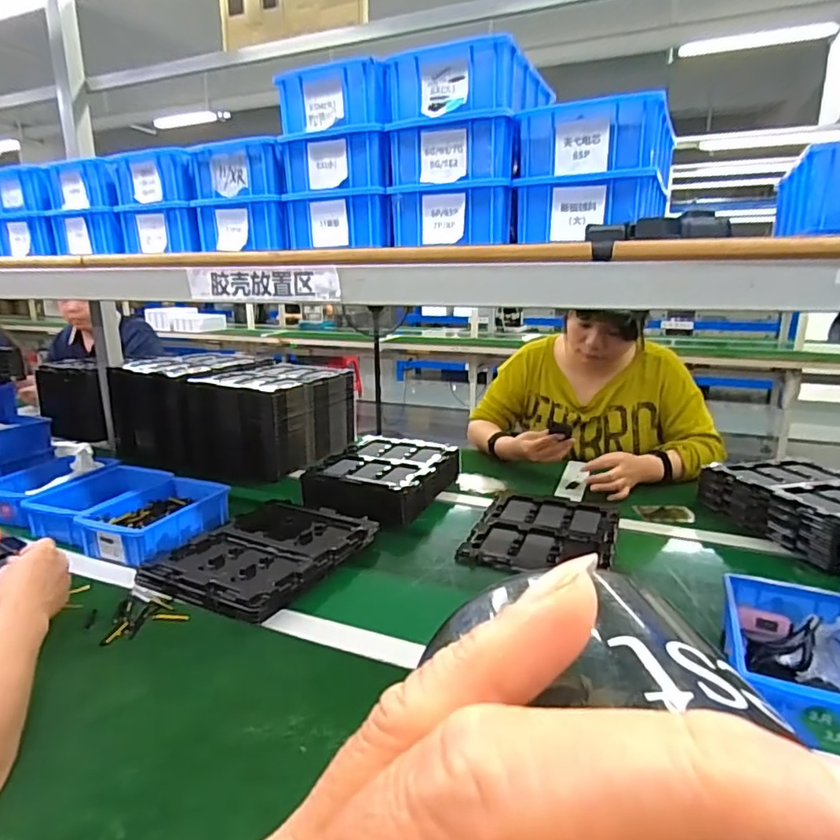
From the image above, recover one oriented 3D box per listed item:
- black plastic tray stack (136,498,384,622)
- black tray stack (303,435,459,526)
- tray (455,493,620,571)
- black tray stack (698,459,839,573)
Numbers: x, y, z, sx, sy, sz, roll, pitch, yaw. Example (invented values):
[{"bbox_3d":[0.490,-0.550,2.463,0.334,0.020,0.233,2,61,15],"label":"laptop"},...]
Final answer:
[{"bbox_3d":[-0.222,0.189,0.818,0.226,0.031,0.290,8,16,28],"label":"black plastic tray stack"},{"bbox_3d":[-0.072,0.109,1.086,0.218,0.061,0.295,6,15,22],"label":"black tray stack"},{"bbox_3d":[0.205,0.182,0.912,0.217,0.016,0.265,6,15,21],"label":"tray"},{"bbox_3d":[0.673,0.146,0.957,0.229,0.080,0.270,-3,15,-12],"label":"black tray stack"}]

